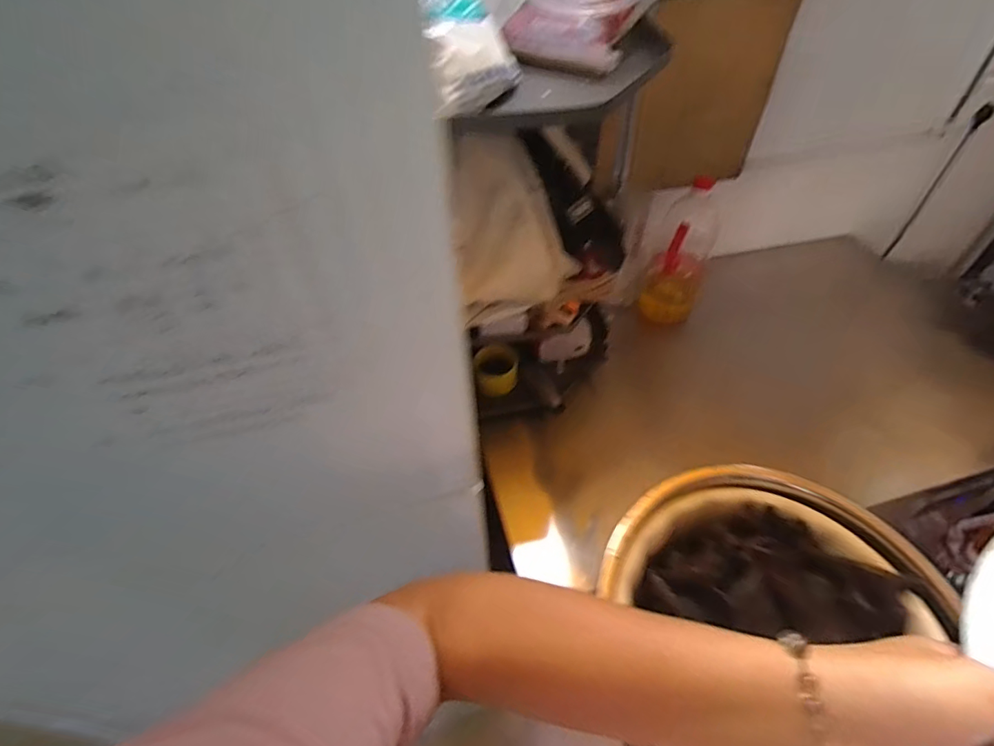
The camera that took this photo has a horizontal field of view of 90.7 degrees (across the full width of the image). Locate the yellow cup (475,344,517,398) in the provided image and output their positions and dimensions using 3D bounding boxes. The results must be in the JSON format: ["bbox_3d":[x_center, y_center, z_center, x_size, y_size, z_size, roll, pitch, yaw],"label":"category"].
[{"bbox_3d":[0.001,-0.006,0.798,0.070,0.053,0.079,-6,48,-4],"label":"yellow cup"}]

